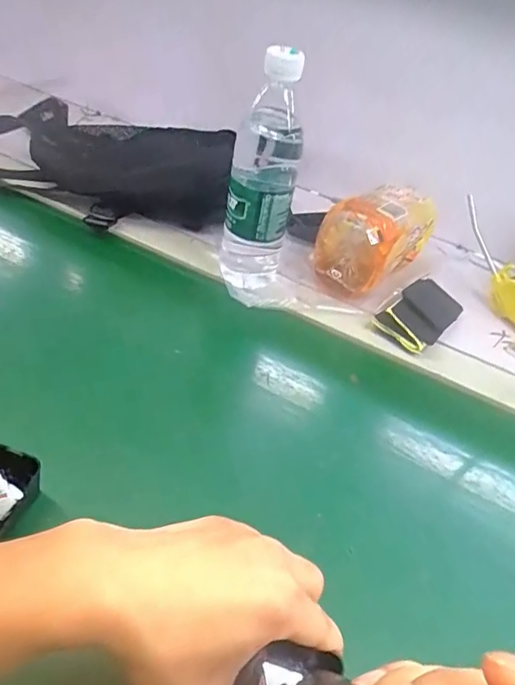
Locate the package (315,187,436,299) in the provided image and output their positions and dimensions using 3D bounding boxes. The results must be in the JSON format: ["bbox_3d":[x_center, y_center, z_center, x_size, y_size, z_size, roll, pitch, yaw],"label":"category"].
[{"bbox_3d":[0.136,-0.120,0.571,0.081,0.097,0.140,38,47,26],"label":"package"}]

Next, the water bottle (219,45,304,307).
[{"bbox_3d":[0.006,-0.148,0.484,0.067,0.225,0.071,6,42,-7],"label":"water bottle"}]

